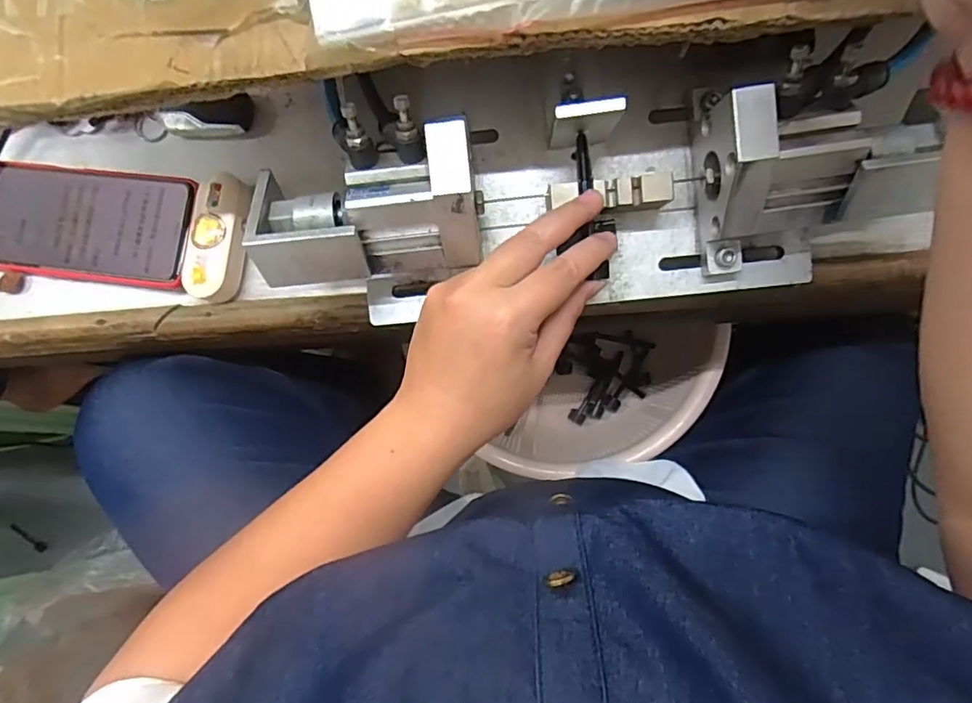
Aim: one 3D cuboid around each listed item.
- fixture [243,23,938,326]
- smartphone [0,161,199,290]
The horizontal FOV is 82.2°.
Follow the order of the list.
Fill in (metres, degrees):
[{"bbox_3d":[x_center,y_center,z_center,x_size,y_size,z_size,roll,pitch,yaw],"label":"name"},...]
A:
[{"bbox_3d":[0.045,-0.084,0.317,0.338,0.099,0.100,-5,84,-1],"label":"fixture"},{"bbox_3d":[-0.278,-0.089,0.385,0.161,0.012,0.076,7,85,4],"label":"smartphone"}]

